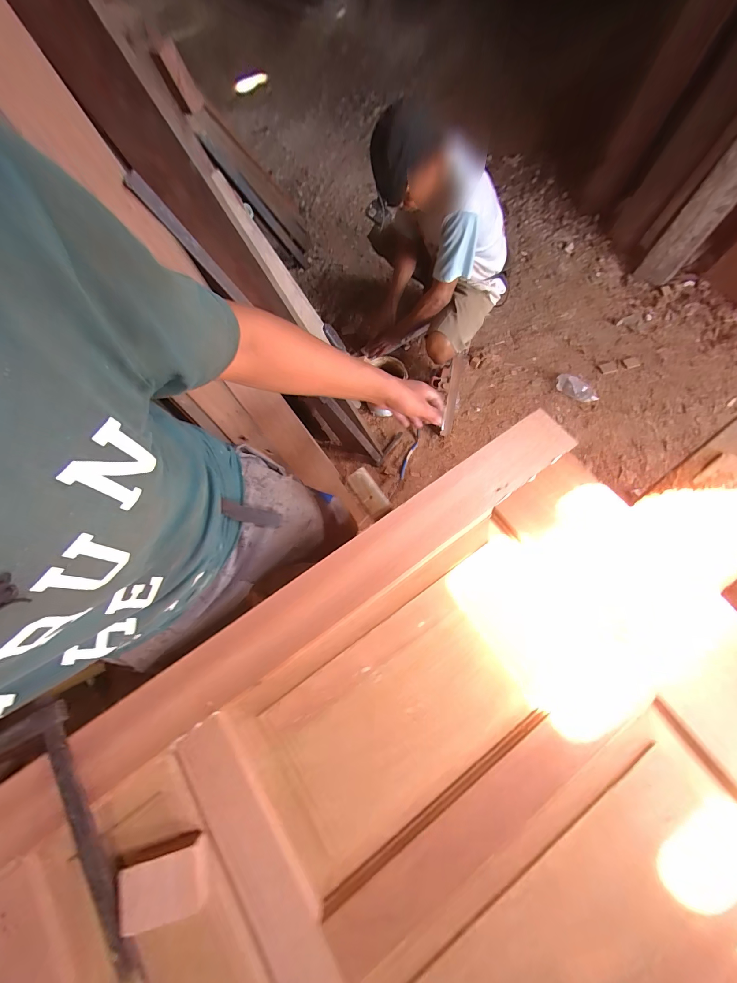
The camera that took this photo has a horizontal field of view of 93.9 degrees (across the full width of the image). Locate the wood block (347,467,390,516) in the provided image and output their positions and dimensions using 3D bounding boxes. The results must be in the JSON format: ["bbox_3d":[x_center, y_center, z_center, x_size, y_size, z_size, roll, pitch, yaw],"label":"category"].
[{"bbox_3d":[0.001,0.000,0.644,0.041,0.017,0.095,-34,73,-10],"label":"wood block"}]

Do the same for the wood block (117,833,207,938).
[{"bbox_3d":[-0.255,0.493,0.438,0.105,0.042,0.068,-16,71,-4],"label":"wood block"}]

